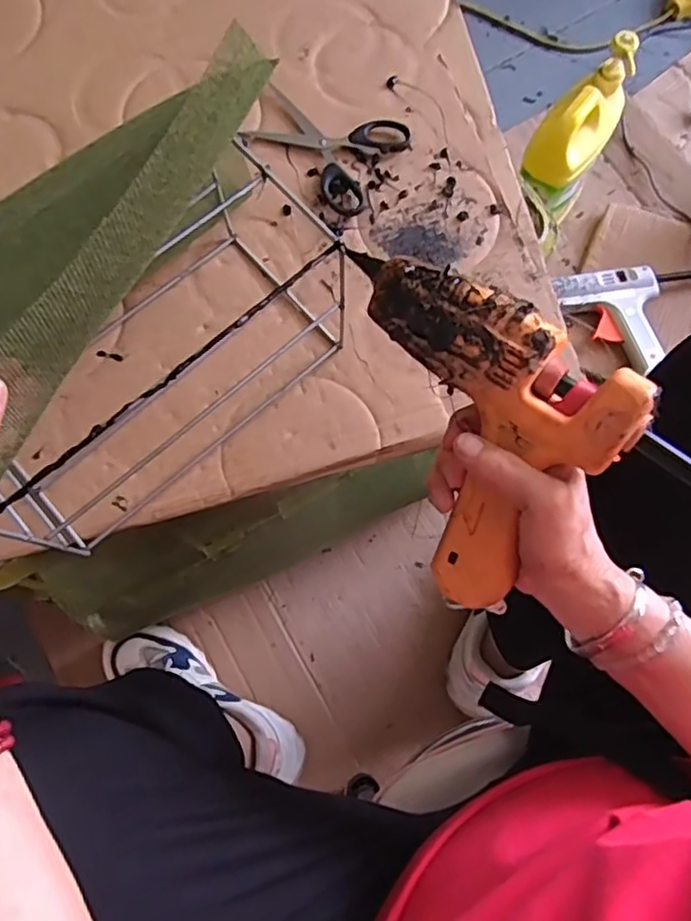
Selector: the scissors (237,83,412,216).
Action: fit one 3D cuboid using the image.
[{"bbox_3d":[-0.021,-0.273,0.546,0.126,0.008,0.096,32,77,9],"label":"scissors"}]

